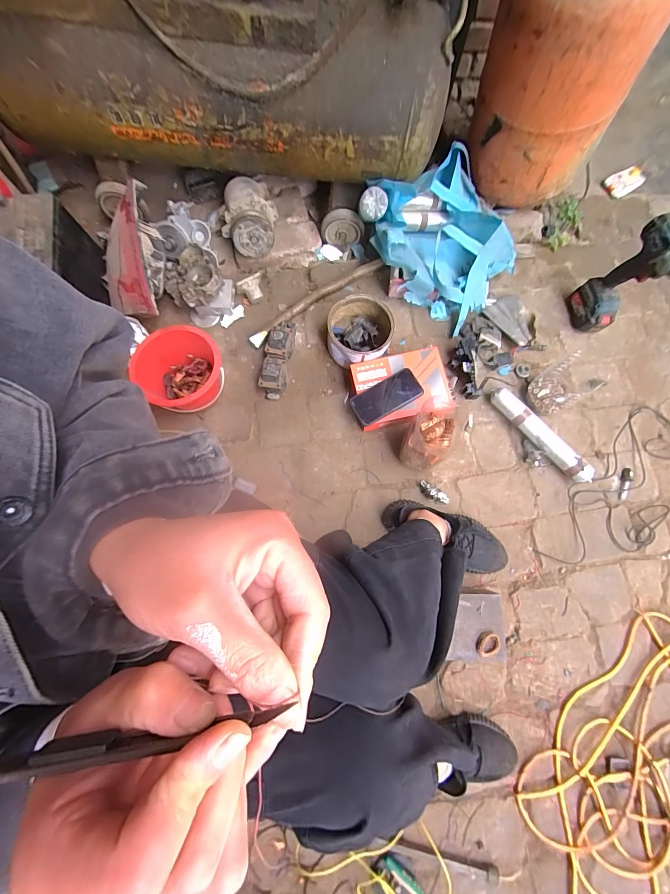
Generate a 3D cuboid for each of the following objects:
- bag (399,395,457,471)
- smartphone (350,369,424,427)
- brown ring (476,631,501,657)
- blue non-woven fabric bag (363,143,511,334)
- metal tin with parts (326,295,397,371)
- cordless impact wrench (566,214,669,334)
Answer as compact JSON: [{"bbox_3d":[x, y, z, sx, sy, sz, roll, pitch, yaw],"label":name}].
[{"bbox_3d":[0.198,-0.021,0.748,0.090,0.126,0.118,16,76,4],"label":"bag"},{"bbox_3d":[0.118,-0.116,0.788,0.162,0.013,0.081,-27,78,-6],"label":"smartphone"},{"bbox_3d":[0.292,0.377,0.663,0.035,0.012,0.049,42,80,9],"label":"brown ring"},{"bbox_3d":[0.291,-0.547,0.893,0.349,0.162,0.365,37,79,8],"label":"blue non-woven fabric bag"},{"bbox_3d":[0.061,-0.273,0.842,0.149,0.079,0.158,0,76,0],"label":"metal tin with parts"},{"bbox_3d":[0.666,-0.385,0.813,0.099,0.248,0.130,6,76,1],"label":"cordless impact wrench"}]

